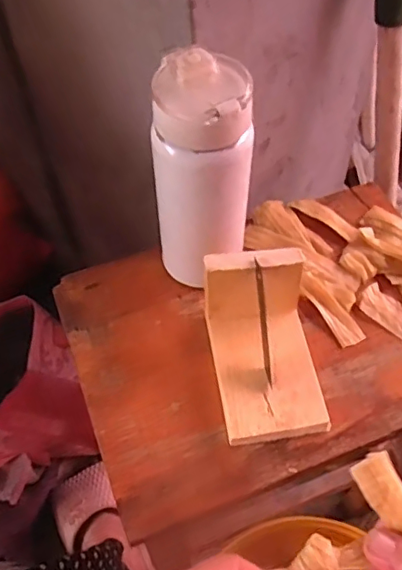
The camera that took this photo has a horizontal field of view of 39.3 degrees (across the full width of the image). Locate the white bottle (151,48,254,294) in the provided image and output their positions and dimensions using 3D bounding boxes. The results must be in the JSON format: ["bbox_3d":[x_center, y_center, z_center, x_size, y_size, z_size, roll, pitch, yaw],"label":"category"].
[{"bbox_3d":[0.001,-0.079,0.434,0.073,0.184,0.073,4,55,5],"label":"white bottle"}]

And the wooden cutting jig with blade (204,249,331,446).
[{"bbox_3d":[0.049,0.044,0.420,0.075,0.069,0.117,-8,55,-4],"label":"wooden cutting jig with blade"}]

